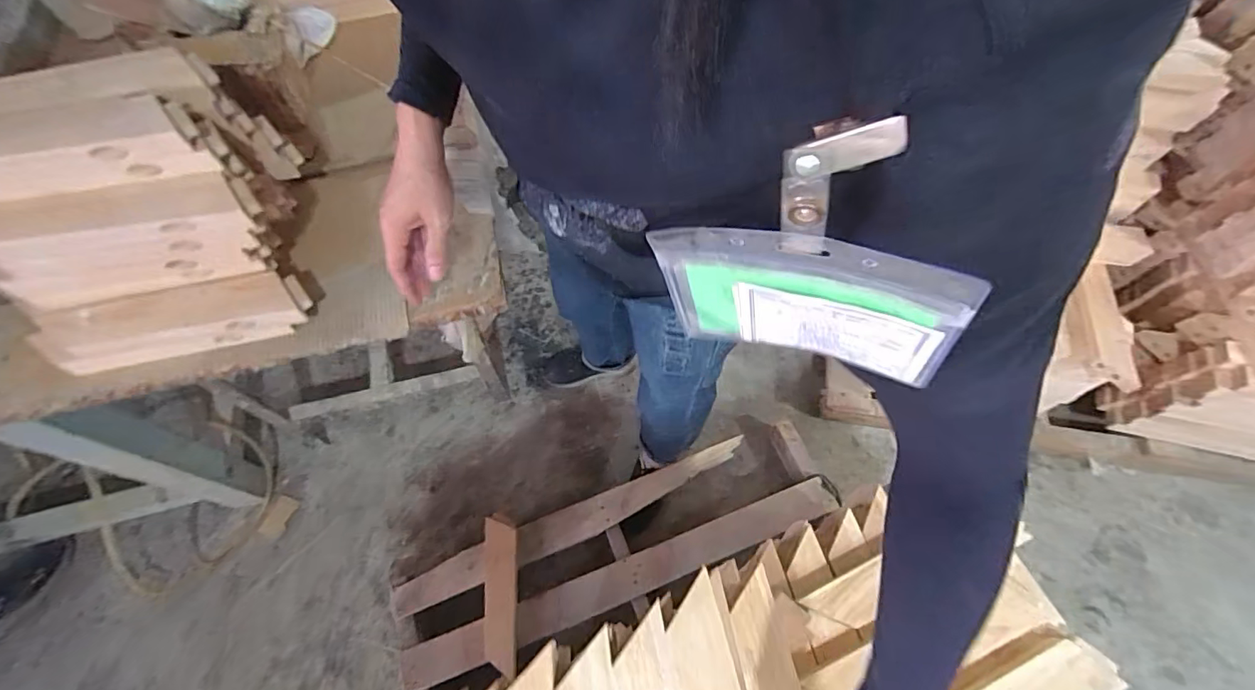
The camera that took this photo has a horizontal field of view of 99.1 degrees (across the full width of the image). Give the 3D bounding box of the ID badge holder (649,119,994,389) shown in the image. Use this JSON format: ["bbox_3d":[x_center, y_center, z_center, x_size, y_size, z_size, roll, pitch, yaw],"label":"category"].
[{"bbox_3d":[0.059,-0.025,0.184,0.099,0.115,0.015,14,68,25],"label":"ID badge holder"}]

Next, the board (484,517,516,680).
[{"bbox_3d":[-0.255,0.496,1.068,0.060,0.028,0.279,-6,62,-2],"label":"board"}]

